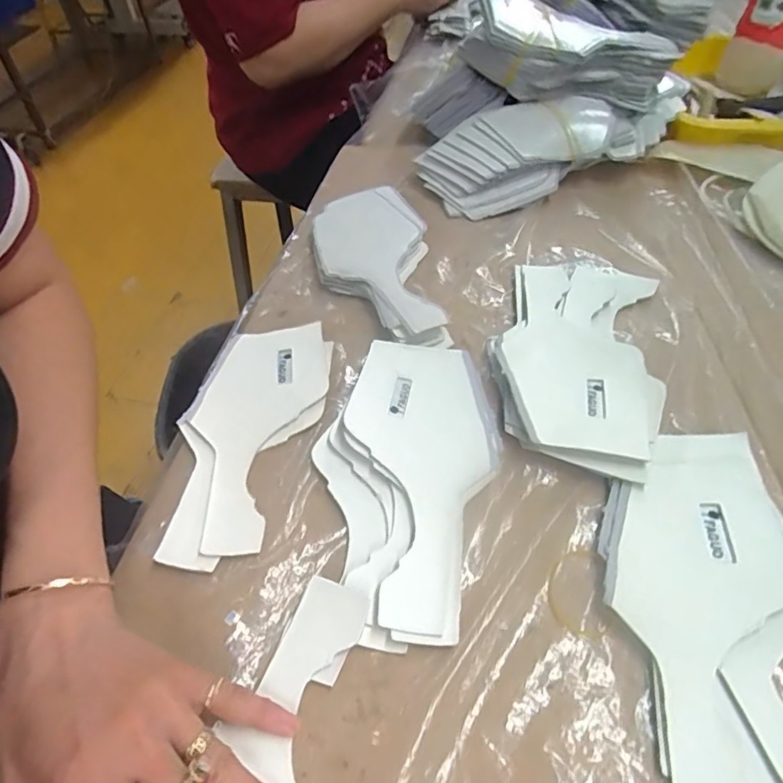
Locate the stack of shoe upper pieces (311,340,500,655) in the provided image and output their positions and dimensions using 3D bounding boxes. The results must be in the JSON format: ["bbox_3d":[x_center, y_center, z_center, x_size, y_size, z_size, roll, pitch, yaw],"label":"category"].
[{"bbox_3d":[0.013,0.047,0.344,0.109,0.018,0.204,-8,50,-2],"label":"stack of shoe upper pieces"}]

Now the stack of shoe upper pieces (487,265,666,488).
[{"bbox_3d":[0.133,-0.033,0.397,0.109,0.017,0.205,9,52,12],"label":"stack of shoe upper pieces"}]

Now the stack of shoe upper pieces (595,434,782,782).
[{"bbox_3d":[0.169,0.113,0.278,0.102,0.015,0.207,-1,50,4],"label":"stack of shoe upper pieces"}]

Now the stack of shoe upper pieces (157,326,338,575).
[{"bbox_3d":[-0.100,0.025,0.376,0.089,0.008,0.196,5,51,9],"label":"stack of shoe upper pieces"}]

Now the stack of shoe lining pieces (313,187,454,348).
[{"bbox_3d":[-0.015,-0.111,0.473,0.098,0.020,0.194,-7,50,0],"label":"stack of shoe lining pieces"}]

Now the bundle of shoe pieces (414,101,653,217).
[{"bbox_3d":[0.139,-0.245,0.552,0.212,0.059,0.104,-17,51,-9],"label":"bundle of shoe pieces"}]

